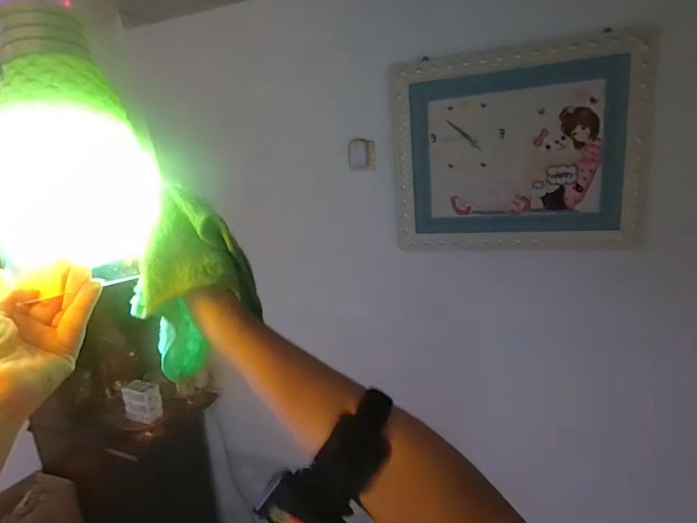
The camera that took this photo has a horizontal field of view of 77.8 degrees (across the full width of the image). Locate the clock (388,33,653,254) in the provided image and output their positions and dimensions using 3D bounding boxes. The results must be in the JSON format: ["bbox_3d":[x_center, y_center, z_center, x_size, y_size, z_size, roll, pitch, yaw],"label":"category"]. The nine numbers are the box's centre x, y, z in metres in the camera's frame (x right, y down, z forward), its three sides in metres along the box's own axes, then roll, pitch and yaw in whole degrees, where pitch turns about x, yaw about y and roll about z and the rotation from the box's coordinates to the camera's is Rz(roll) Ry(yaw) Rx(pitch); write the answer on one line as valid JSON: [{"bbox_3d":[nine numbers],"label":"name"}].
[{"bbox_3d":[0.441,-0.298,1.195,0.649,0.535,0.062,0,18,22],"label":"clock"}]

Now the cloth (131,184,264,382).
[{"bbox_3d":[-0.109,0.019,0.307,0.081,0.132,0.040,-4,13,-3],"label":"cloth"}]

